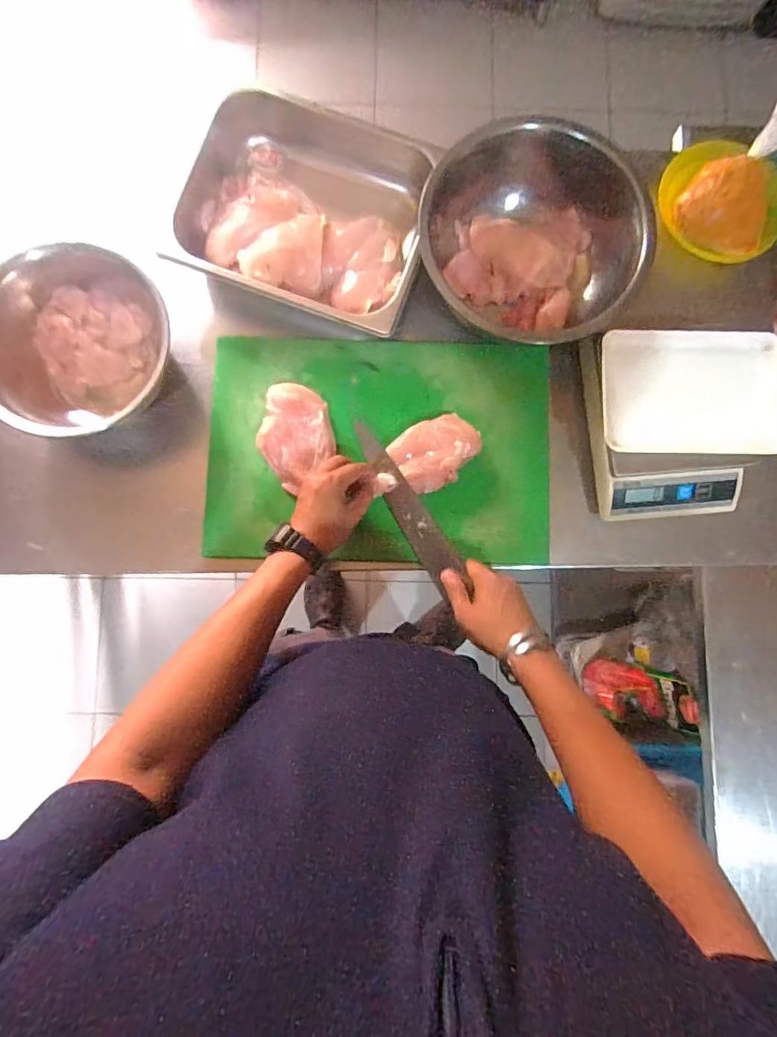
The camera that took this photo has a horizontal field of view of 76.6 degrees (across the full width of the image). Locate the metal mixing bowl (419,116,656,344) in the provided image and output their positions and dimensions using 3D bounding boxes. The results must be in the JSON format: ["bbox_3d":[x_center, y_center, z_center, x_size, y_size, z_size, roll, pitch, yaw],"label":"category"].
[{"bbox_3d":[0.178,-0.370,0.631,0.260,0.121,0.263,0,85,-2],"label":"metal mixing bowl"}]

